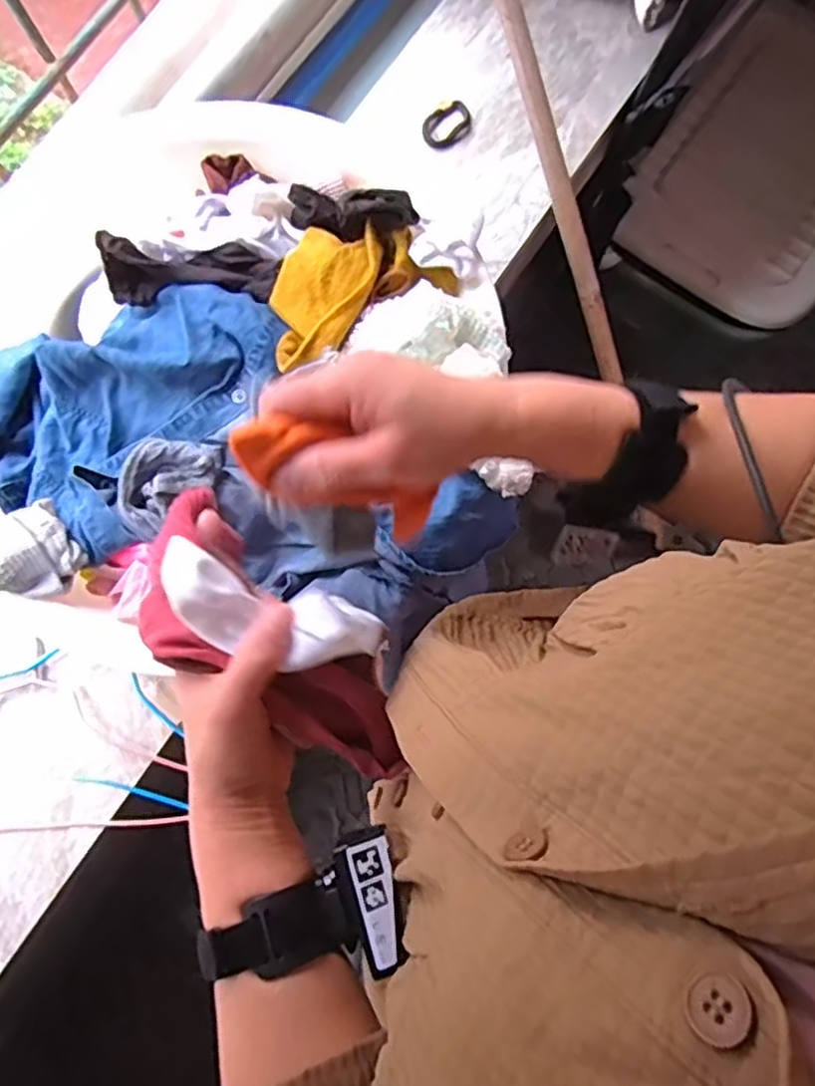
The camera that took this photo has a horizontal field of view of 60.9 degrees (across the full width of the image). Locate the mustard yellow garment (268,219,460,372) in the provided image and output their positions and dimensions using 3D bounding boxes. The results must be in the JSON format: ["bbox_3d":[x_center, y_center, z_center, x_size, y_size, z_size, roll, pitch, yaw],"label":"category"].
[{"bbox_3d":[-0.052,-0.209,0.552,0.151,0.030,0.102,-36,81,-5],"label":"mustard yellow garment"}]

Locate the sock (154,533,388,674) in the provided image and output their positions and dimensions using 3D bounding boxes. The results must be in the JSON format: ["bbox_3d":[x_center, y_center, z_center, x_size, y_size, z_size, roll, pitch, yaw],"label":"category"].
[{"bbox_3d":[-0.071,0.038,0.363,0.116,0.041,0.046,16,80,-1],"label":"sock"}]

